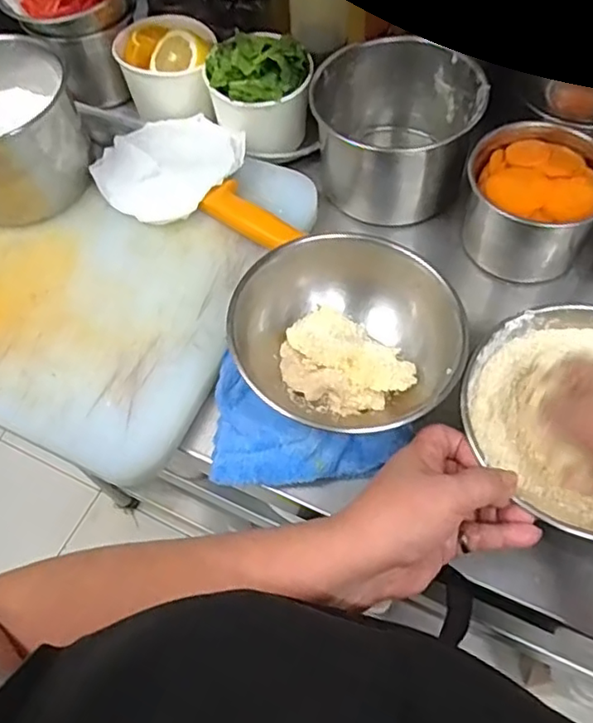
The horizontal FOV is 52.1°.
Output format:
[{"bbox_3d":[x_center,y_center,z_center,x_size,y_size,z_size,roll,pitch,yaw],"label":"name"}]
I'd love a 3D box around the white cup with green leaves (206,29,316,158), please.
[{"bbox_3d":[-0.035,-0.264,0.604,0.098,0.096,0.090,-2,59,3],"label":"white cup with green leaves"}]

